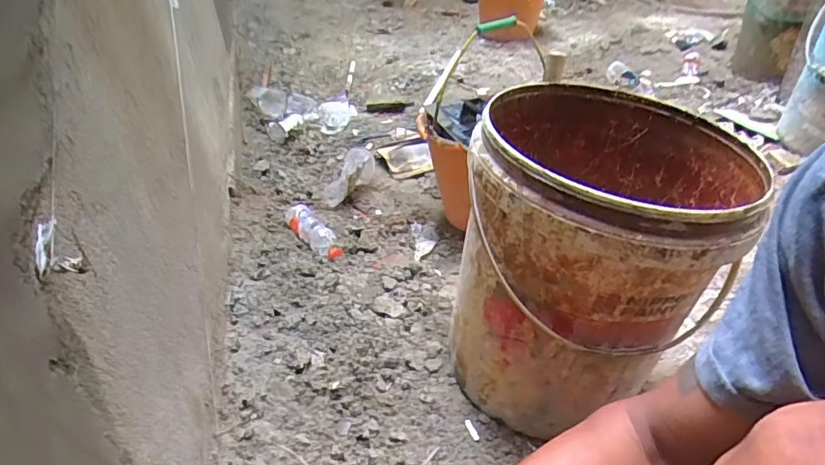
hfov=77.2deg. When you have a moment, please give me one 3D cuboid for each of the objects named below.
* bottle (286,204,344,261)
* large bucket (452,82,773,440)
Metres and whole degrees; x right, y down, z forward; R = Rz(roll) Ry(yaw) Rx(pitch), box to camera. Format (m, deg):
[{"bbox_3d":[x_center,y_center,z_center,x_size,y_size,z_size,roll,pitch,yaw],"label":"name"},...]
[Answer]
[{"bbox_3d":[-0.185,-0.004,0.980,0.057,0.040,0.151,-30,60,-36],"label":"bottle"},{"bbox_3d":[0.222,0.035,0.646,0.276,0.361,0.300,-2,36,2],"label":"large bucket"}]

